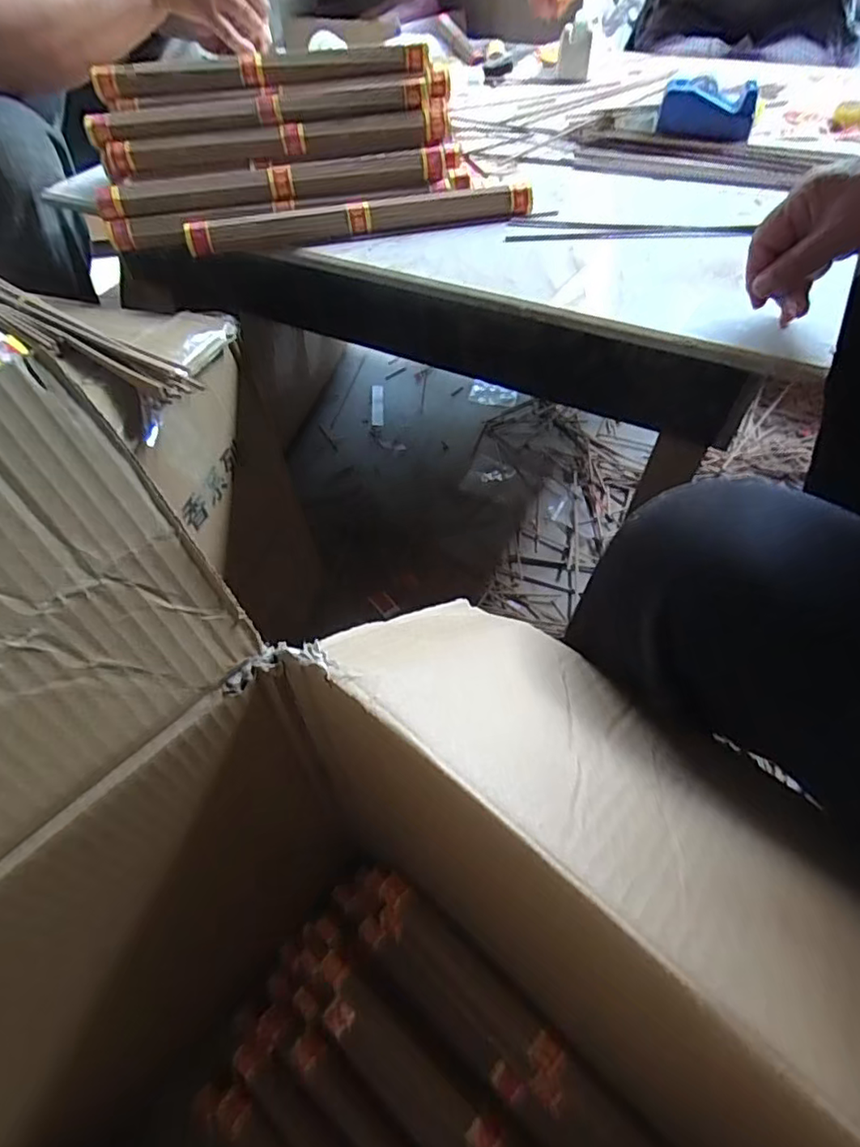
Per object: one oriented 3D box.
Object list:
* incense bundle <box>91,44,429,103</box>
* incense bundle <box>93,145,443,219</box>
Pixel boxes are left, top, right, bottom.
[{"bbox_3d":[-0.168,-0.493,0.574,0.326,0.023,0.036,-4,52,-1],"label":"incense bundle"},{"bbox_3d":[-0.148,-0.367,0.550,0.318,0.024,0.033,-7,52,-3],"label":"incense bundle"}]

